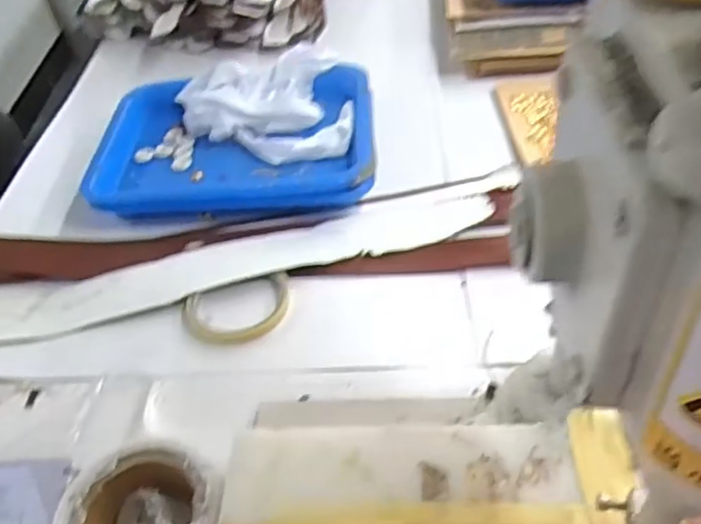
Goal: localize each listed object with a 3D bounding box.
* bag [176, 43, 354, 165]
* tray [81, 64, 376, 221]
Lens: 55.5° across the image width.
[{"bbox_3d":[-0.084,-0.158,0.723,0.182,0.062,0.155,-15,45,-9],"label":"bag"},{"bbox_3d":[-0.114,-0.127,0.703,0.277,0.047,0.200,-1,45,5],"label":"tray"}]

